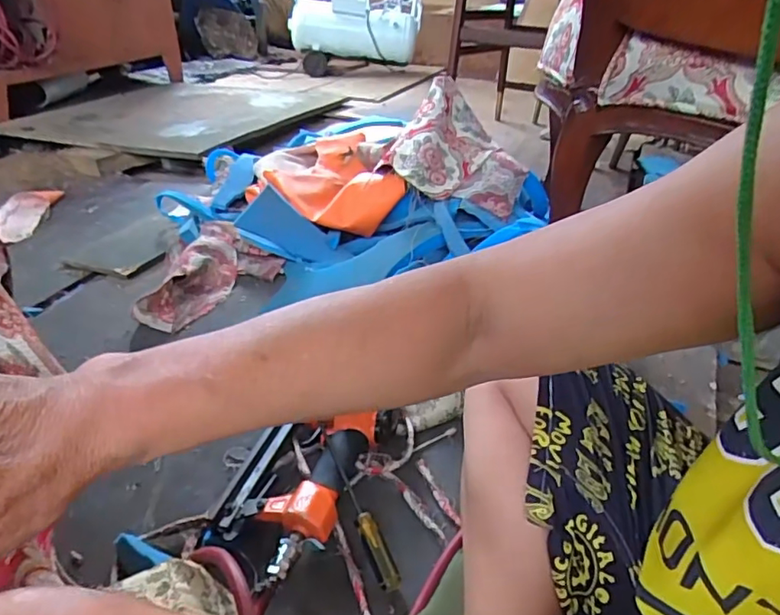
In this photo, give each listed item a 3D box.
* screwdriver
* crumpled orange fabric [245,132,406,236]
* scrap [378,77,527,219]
[{"bbox_3d":[-0.033,0.213,0.587,0.021,0.016,0.170,-15,55,-24],"label":"screwdriver"},{"bbox_3d":[-0.144,-0.257,1.079,0.233,0.098,0.376,-5,34,-15],"label":"crumpled orange fabric"},{"bbox_3d":[0.127,-0.291,0.982,0.236,0.130,0.251,12,36,14],"label":"scrap"}]

